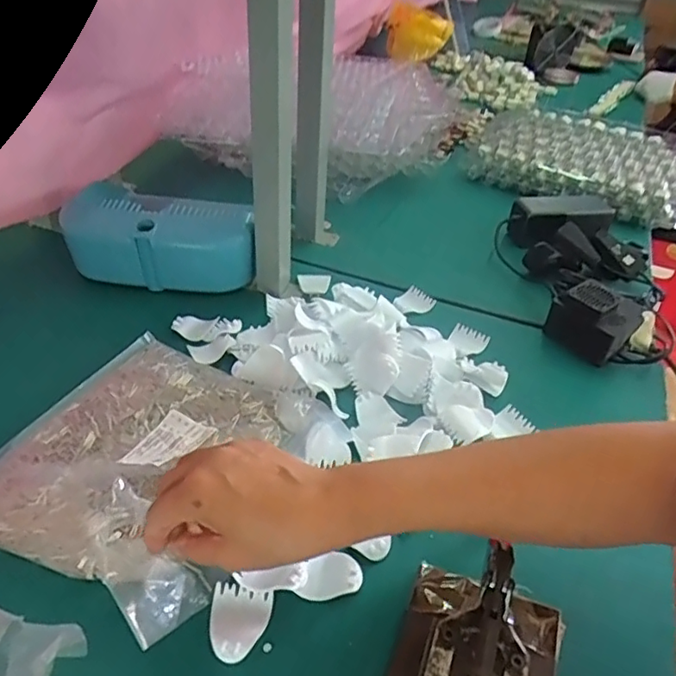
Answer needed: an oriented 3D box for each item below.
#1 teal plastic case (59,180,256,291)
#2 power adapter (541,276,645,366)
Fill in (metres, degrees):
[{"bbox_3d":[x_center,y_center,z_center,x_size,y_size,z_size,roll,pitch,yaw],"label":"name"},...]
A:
[{"bbox_3d":[-0.195,-0.107,0.641,0.201,0.093,0.067,11,39,7],"label":"teal plastic case"},{"bbox_3d":[0.274,-0.022,0.612,0.078,0.060,0.070,33,46,31],"label":"power adapter"}]

